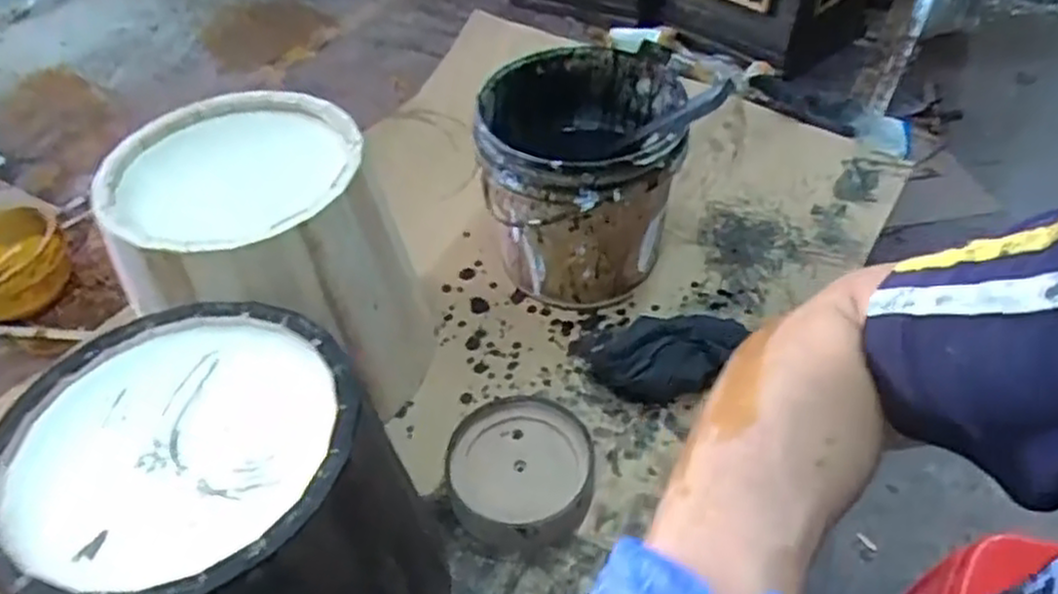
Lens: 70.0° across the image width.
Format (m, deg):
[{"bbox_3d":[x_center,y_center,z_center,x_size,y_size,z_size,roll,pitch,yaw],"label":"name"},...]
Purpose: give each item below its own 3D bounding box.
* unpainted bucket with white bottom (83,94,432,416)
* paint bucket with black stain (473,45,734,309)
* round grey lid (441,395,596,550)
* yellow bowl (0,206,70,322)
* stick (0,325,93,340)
[{"bbox_3d":[-0.192,-0.021,0.589,0.204,0.196,0.186,-1,46,1],"label":"unpainted bucket with white bottom"},{"bbox_3d":[0.044,-0.109,0.672,0.168,0.197,0.166,-1,46,1],"label":"paint bucket with black stain"},{"bbox_3d":[-0.006,0.128,0.562,0.105,0.030,0.105,-1,46,1],"label":"round grey lid"},{"bbox_3d":[-0.487,-0.023,0.702,0.110,0.064,0.088,-36,55,-29],"label":"yellow bowl"},{"bbox_3d":[-0.479,0.030,0.693,0.150,0.004,0.013,3,53,-2],"label":"stick"}]

